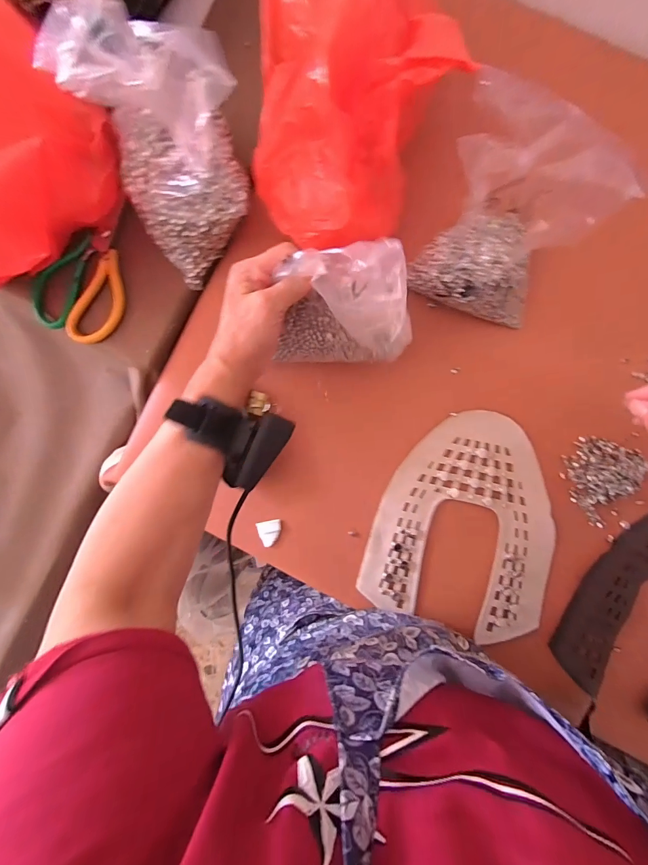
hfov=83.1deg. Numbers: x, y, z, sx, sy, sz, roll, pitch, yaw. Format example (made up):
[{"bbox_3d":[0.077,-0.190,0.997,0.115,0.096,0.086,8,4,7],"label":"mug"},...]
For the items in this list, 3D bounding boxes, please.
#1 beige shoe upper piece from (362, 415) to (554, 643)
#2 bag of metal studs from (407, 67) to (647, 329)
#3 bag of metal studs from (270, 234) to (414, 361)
[{"bbox_3d":[0.164,0.100,0.409,0.198,0.004,0.234,16,91,2],"label":"beige shoe upper piece"},{"bbox_3d":[0.171,-0.188,0.346,0.149,0.125,0.140,25,92,3],"label":"bag of metal studs"},{"bbox_3d":[0.012,-0.104,0.320,0.119,0.095,0.083,-7,96,8],"label":"bag of metal studs"}]

